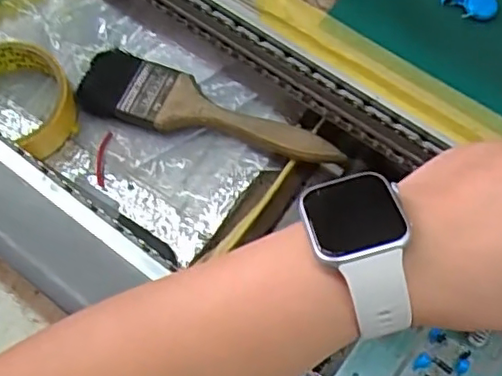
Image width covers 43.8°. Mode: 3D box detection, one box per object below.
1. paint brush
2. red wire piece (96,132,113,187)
[{"bbox_3d":[-0.035,-0.048,0.442,0.198,0.030,0.050,27,71,12],"label":"paint brush"},{"bbox_3d":[-0.107,-0.021,0.450,0.009,0.006,0.041,5,68,4],"label":"red wire piece"}]

